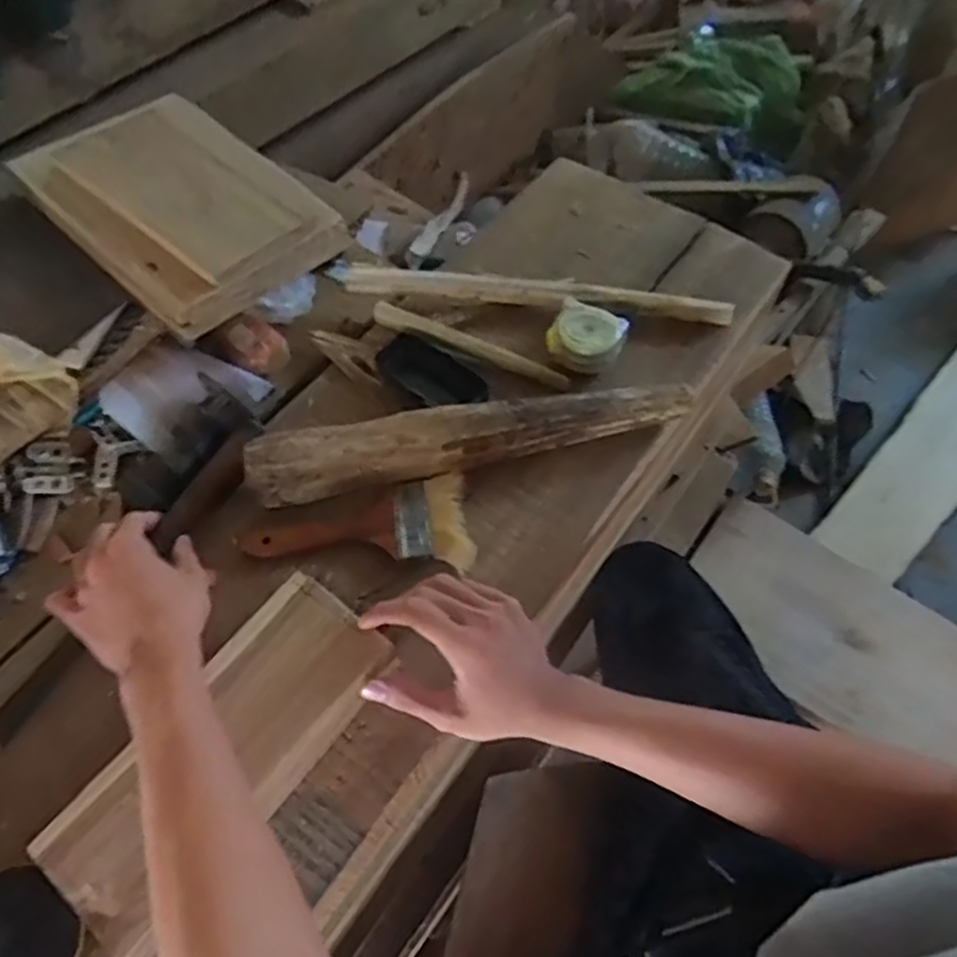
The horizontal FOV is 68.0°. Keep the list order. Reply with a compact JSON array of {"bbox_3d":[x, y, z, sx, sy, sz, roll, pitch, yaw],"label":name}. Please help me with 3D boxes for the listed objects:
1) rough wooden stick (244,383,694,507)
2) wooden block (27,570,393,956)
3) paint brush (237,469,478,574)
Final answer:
[{"bbox_3d":[-0.003,-0.035,0.607,0.369,0.048,0.047,-11,60,-5],"label":"rough wooden stick"},{"bbox_3d":[-0.168,0.175,0.469,0.109,0.024,0.235,36,68,20],"label":"wooden block"},{"bbox_3d":[-0.098,0.045,0.578,0.180,0.019,0.081,-10,60,-5],"label":"paint brush"}]

